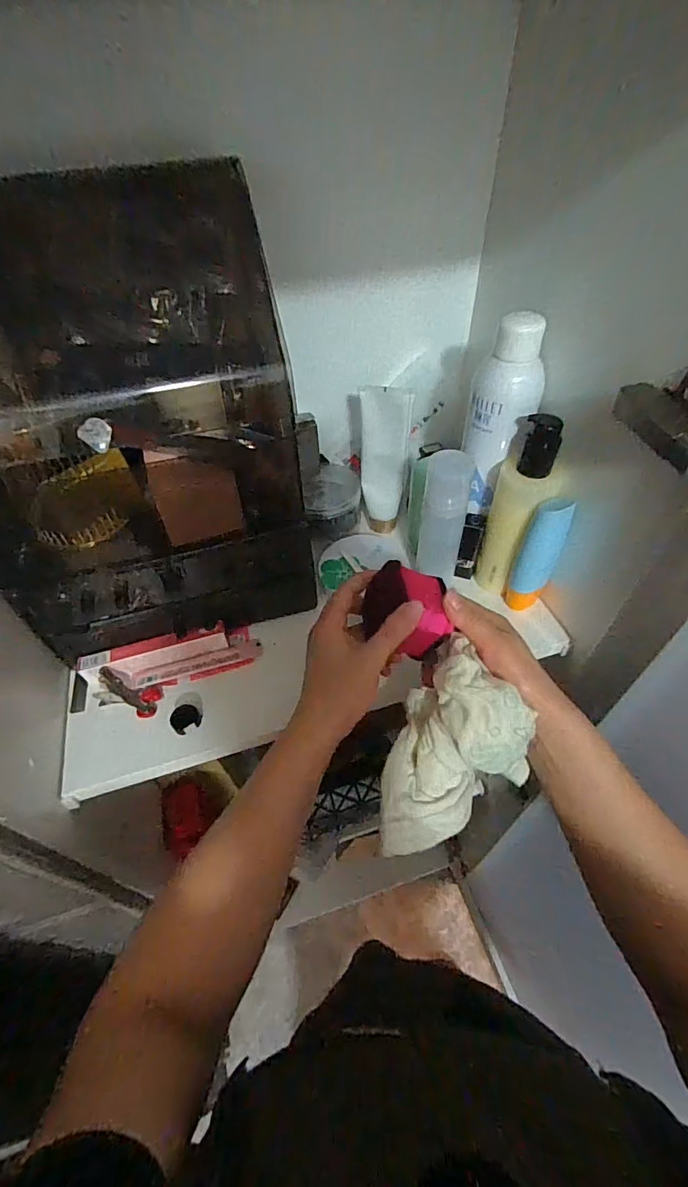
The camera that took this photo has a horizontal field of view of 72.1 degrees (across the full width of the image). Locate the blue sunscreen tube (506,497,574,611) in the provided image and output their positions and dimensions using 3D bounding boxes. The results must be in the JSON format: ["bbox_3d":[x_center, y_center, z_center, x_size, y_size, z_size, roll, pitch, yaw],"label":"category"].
[{"bbox_3d":[0.171,-0.032,0.418,0.026,0.110,0.027,-33,56,-24],"label":"blue sunscreen tube"}]

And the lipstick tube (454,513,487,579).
[{"bbox_3d":[0.126,-0.046,0.472,0.019,0.072,0.023,15,52,14],"label":"lipstick tube"}]

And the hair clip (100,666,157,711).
[{"bbox_3d":[-0.188,0.084,0.408,0.059,0.006,0.013,33,57,11],"label":"hair clip"}]

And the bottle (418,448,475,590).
[{"bbox_3d":[0.093,-0.072,0.450,0.046,0.139,0.044,10,51,10],"label":"bottle"}]

